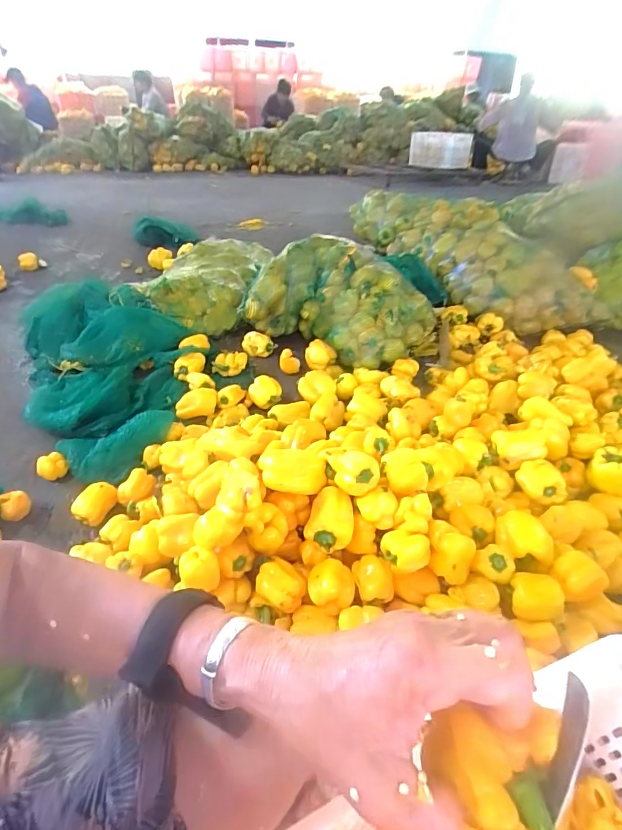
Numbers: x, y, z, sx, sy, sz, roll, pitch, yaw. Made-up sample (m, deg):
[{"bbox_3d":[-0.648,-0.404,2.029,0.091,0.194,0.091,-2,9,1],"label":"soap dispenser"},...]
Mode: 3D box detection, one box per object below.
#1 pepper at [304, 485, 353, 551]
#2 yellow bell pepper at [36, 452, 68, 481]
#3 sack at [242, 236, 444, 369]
[{"bbox_3d":[0.036,0.184,0.807,0.084,0.061,0.120,6,36,6],"label":"pepper"},{"bbox_3d":[-0.606,0.122,1.045,0.056,0.050,0.061,28,44,31],"label":"yellow bell pepper"},{"bbox_3d":[0.112,-0.383,1.490,0.598,0.280,0.349,10,37,11],"label":"sack"}]

